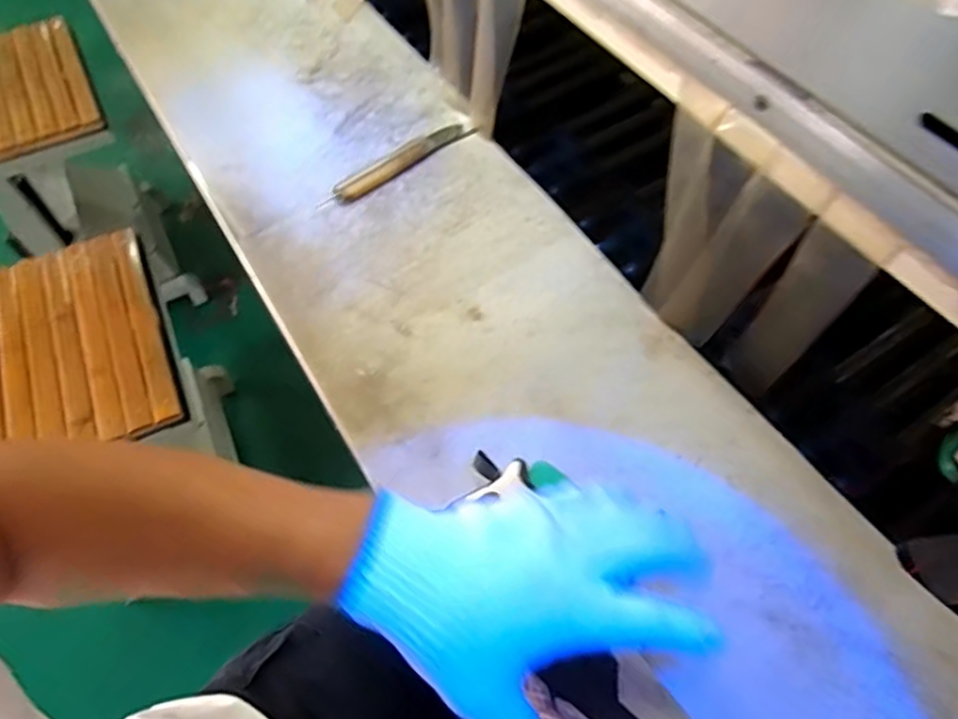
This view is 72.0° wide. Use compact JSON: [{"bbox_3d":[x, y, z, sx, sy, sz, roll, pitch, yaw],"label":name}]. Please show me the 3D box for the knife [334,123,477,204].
[{"bbox_3d":[-0.081,-0.215,0.704,0.167,0.010,0.031,-36,63,-16],"label":"knife"}]

